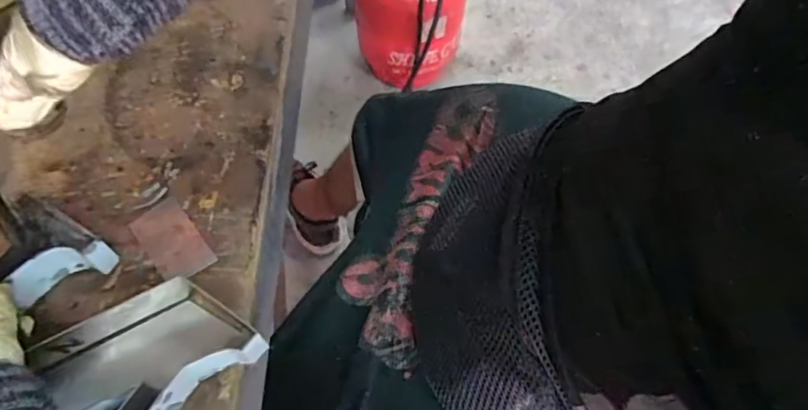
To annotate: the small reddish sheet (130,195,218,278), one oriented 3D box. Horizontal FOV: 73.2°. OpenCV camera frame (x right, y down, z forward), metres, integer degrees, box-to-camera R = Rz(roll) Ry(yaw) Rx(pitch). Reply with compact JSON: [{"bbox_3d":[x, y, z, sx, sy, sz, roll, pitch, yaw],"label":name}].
[{"bbox_3d":[-0.117,0.017,0.272,0.026,0.004,0.044,-36,70,-19],"label":"small reddish sheet"}]

